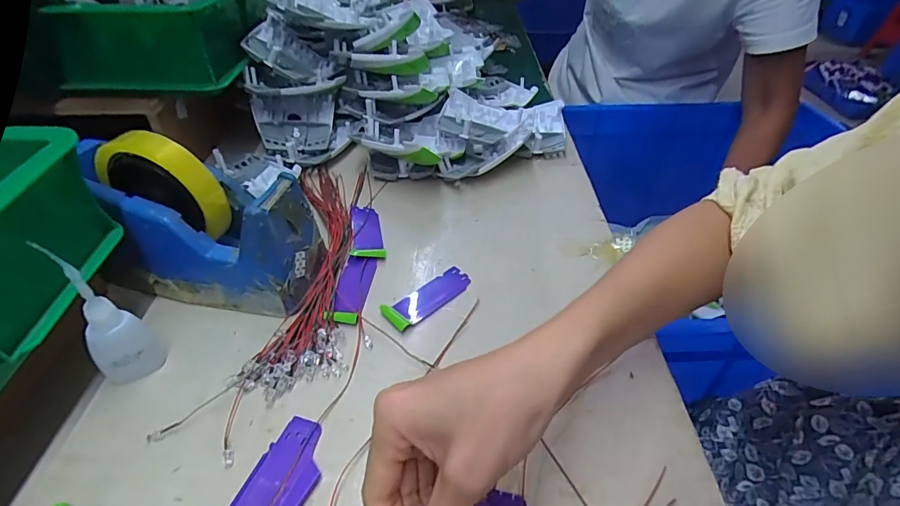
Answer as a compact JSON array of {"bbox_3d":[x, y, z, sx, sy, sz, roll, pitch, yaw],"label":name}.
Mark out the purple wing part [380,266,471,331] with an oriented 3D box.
[{"bbox_3d":[-0.016,0.036,0.376,0.077,0.006,0.030,-28,50,-29],"label":"purple wing part"}]

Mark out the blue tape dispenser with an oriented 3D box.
[{"bbox_3d":[-0.197,-0.027,0.363,0.173,0.115,0.075,7,42,6],"label":"blue tape dispenser"}]

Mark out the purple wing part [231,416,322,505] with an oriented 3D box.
[{"bbox_3d":[-0.099,0.134,0.261,0.040,0.008,0.089,13,43,13],"label":"purple wing part"}]

